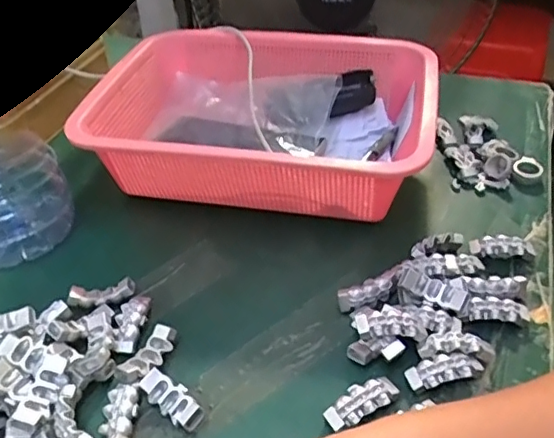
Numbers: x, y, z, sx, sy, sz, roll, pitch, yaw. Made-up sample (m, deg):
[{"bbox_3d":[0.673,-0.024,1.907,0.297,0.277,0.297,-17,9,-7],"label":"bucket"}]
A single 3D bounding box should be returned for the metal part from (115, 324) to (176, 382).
[{"bbox_3d":[-0.086,0.091,0.376,0.019,0.008,0.046,21,45,25],"label":"metal part"}]

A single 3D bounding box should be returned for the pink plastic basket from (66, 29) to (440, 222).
[{"bbox_3d":[-0.012,-0.102,0.528,0.303,0.080,0.228,8,41,13],"label":"pink plastic basket"}]

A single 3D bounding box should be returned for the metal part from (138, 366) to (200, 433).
[{"bbox_3d":[-0.065,0.113,0.353,0.046,0.012,0.018,28,48,31],"label":"metal part"}]

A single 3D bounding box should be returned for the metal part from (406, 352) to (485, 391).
[{"bbox_3d":[0.106,0.095,0.357,0.048,0.006,0.018,-11,41,-10],"label":"metal part"}]

